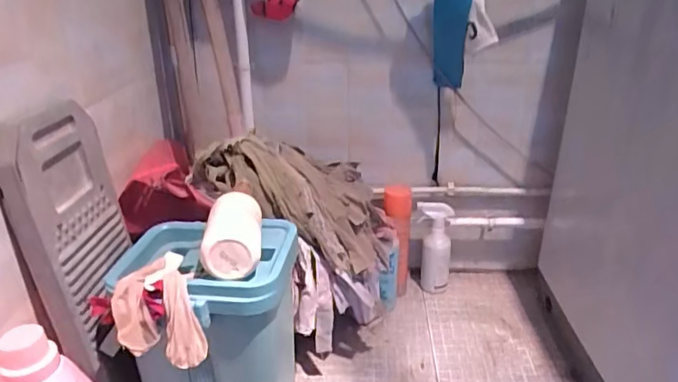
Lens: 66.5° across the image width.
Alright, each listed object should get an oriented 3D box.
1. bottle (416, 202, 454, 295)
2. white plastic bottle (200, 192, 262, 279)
[{"bbox_3d":[0.227,0.136,1.236,0.078,0.224,0.076,5,25,14],"label":"bottle"},{"bbox_3d":[-0.144,0.056,0.711,0.070,0.052,0.166,-5,24,-7],"label":"white plastic bottle"}]

